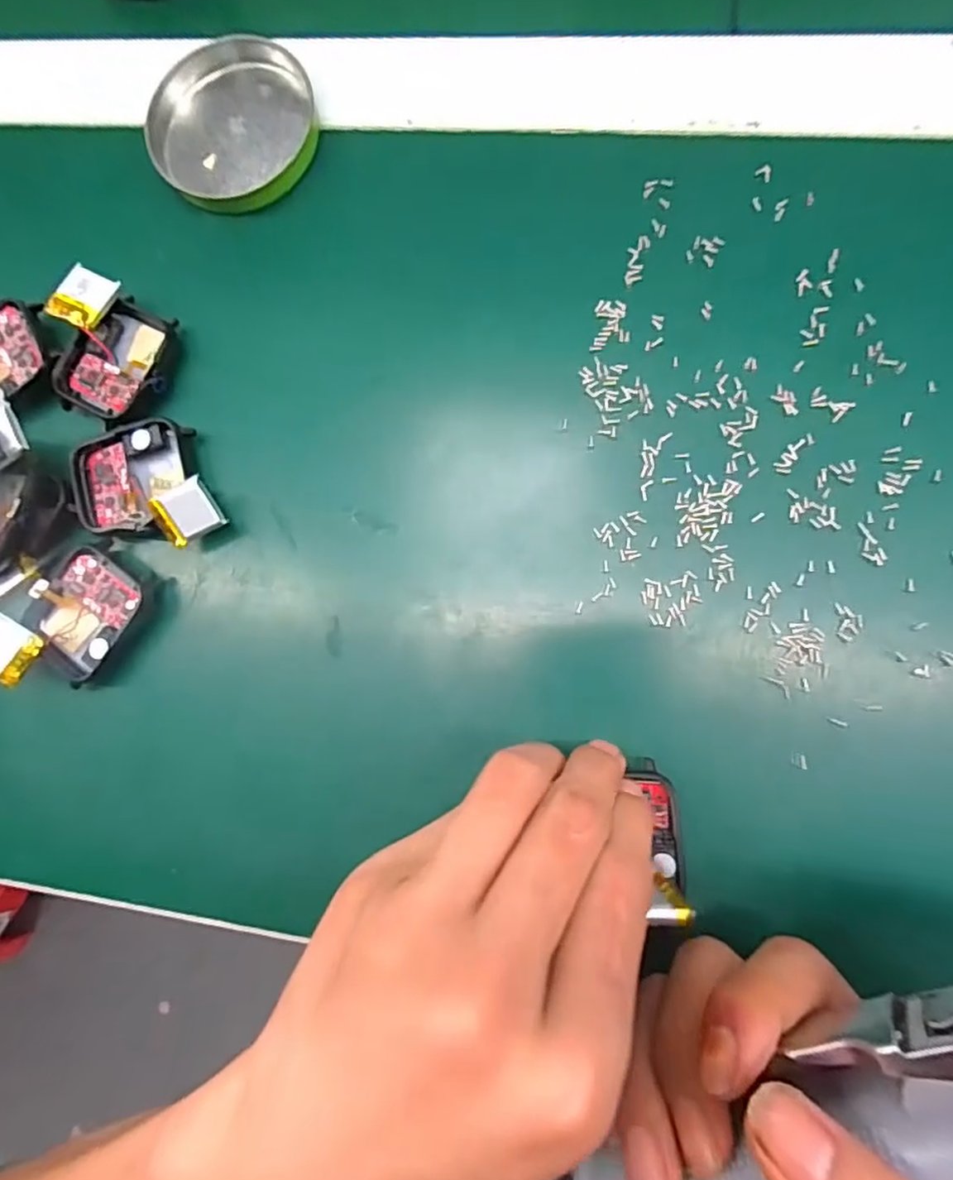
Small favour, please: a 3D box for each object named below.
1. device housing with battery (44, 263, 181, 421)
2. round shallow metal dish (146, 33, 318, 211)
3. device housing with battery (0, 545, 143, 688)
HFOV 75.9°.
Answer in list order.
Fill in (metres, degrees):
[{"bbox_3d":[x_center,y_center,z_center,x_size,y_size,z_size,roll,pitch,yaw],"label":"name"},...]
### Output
[{"bbox_3d":[-0.136,-0.090,0.228,0.042,0.020,0.048,20,86,9],"label":"device housing with battery"},{"bbox_3d":[-0.095,-0.182,0.238,0.063,0.017,0.055,-10,82,6],"label":"round shallow metal dish"},{"bbox_3d":[-0.146,0.013,0.218,0.054,0.022,0.036,-45,80,0],"label":"device housing with battery"}]

